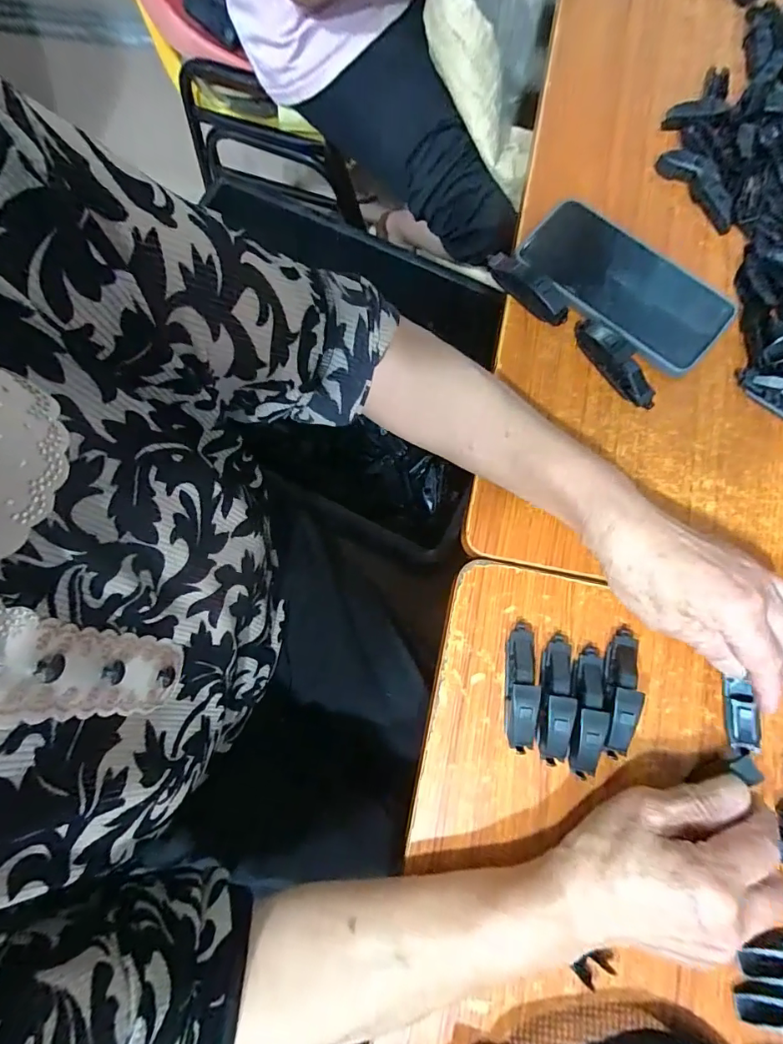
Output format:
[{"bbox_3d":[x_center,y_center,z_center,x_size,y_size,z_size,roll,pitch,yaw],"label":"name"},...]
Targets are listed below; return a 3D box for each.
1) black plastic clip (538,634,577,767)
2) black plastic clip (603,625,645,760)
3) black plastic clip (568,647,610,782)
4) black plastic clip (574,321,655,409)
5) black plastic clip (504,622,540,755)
[{"bbox_3d":[0.109,0.117,0.310,0.019,0.023,0.081,8,80,2],"label":"black plastic clip"},{"bbox_3d":[0.151,0.112,0.311,0.022,0.022,0.082,14,80,3],"label":"black plastic clip"},{"bbox_3d":[0.128,0.125,0.309,0.022,0.023,0.080,5,80,2],"label":"black plastic clip"},{"bbox_3d":[0.170,-0.121,0.355,0.022,0.015,0.081,-38,81,-6],"label":"black plastic clip"},{"bbox_3d":[0.086,0.110,0.312,0.019,0.022,0.080,3,80,2],"label":"black plastic clip"}]

